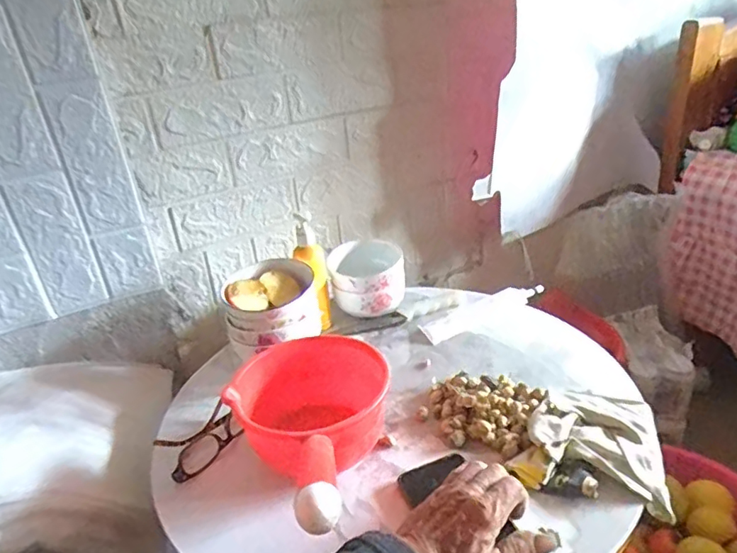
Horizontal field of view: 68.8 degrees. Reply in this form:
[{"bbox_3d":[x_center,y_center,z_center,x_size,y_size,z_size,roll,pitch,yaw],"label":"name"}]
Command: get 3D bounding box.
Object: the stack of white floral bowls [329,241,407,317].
[{"bbox_3d":[-0.002,0.002,0.865,0.119,0.080,0.103,-8,27,-6],"label":"stack of white floral bowls"}]

